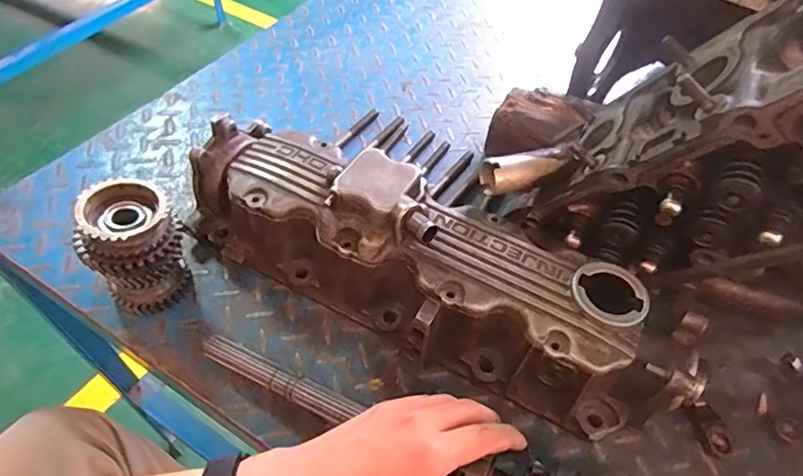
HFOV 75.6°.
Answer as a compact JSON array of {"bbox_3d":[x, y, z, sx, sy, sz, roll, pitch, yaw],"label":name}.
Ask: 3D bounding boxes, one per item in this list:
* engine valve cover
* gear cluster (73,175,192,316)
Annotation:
[{"bbox_3d":[0.017,0.022,0.438,0.453,0.121,0.111,24,53,15],"label":"engine valve cover"},{"bbox_3d":[-0.221,0.011,0.436,0.072,0.109,0.063,-31,59,-27],"label":"gear cluster"}]

